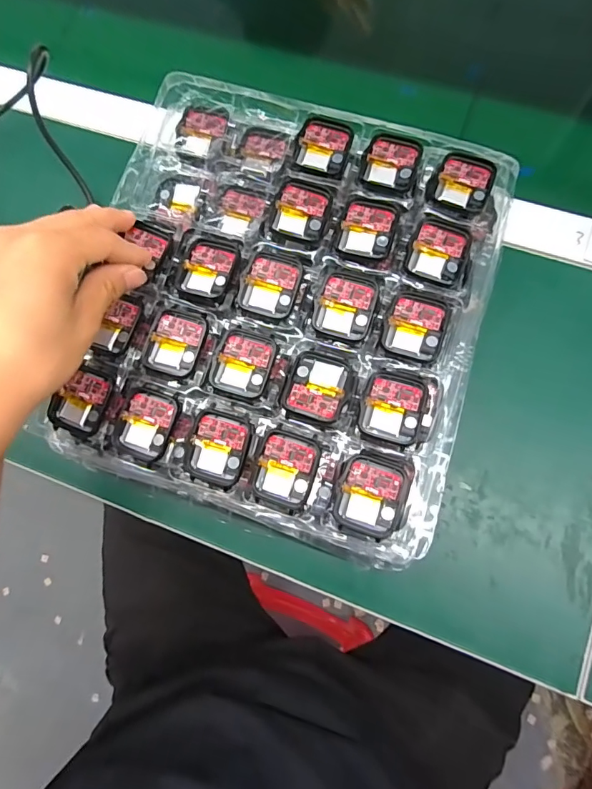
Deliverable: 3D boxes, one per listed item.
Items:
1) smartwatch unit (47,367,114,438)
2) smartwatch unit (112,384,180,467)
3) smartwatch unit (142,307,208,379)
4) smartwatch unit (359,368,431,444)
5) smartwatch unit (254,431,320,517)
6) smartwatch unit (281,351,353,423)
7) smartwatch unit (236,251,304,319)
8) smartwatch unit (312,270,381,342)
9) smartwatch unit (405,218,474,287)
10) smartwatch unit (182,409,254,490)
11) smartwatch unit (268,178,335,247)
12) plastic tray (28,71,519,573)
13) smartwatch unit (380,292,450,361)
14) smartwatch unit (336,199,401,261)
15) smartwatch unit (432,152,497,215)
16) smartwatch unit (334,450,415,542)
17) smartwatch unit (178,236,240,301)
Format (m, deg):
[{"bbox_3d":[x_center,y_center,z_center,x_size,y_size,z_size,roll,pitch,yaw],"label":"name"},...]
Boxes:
[{"bbox_3d":[-0.141,0.006,0.304,0.036,0.013,0.044,21,79,9],"label":"smartwatch unit"},{"bbox_3d":[-0.097,0.020,0.292,0.038,0.011,0.046,17,79,8],"label":"smartwatch unit"},{"bbox_3d":[-0.079,-0.034,0.299,0.036,0.006,0.043,18,79,8],"label":"smartwatch unit"},{"bbox_3d":[0.062,0.008,0.279,0.043,0.009,0.043,15,78,8],"label":"smartwatch unit"},{"bbox_3d":[-0.006,0.046,0.274,0.035,0.012,0.043,16,79,8],"label":"smartwatch unit"},{"bbox_3d":[0.014,-0.006,0.282,0.039,0.006,0.043,16,78,8],"label":"smartwatch unit"},{"bbox_3d":[-0.017,-0.073,0.300,0.038,0.006,0.041,15,78,8],"label":"smartwatch unit"},{"bbox_3d":[0.032,-0.058,0.292,0.038,0.007,0.042,17,79,8],"label":"smartwatch unit"},{"bbox_3d":[0.094,-0.093,0.296,0.038,0.007,0.040,19,79,8],"label":"smartwatch unit"},{"bbox_3d":[-0.048,0.034,0.283,0.037,0.010,0.045,16,79,8],"label":"smartwatch unit"},{"bbox_3d":[0.005,-0.124,0.306,0.038,0.004,0.045,16,79,8],"label":"smartwatch unit"},{"bbox_3d":[-0.010,-0.065,0.306,0.261,0.030,0.283,17,78,6],"label":"plastic tray"},{"bbox_3d":[0.076,-0.044,0.287,0.037,0.006,0.042,17,79,8],"label":"smartwatch unit"},{"bbox_3d":[0.048,-0.110,0.300,0.035,0.005,0.041,16,78,8],"label":"smartwatch unit"},{"bbox_3d":[0.114,-0.143,0.307,0.035,0.005,0.041,19,79,8],"label":"smartwatch unit"},{"bbox_3d":[0.045,0.058,0.266,0.039,0.011,0.047,14,78,7],"label":"smartwatch unit"},{"bbox_3d":[-0.059,-0.086,0.306,0.037,0.006,0.043,19,79,8],"label":"smartwatch unit"}]

